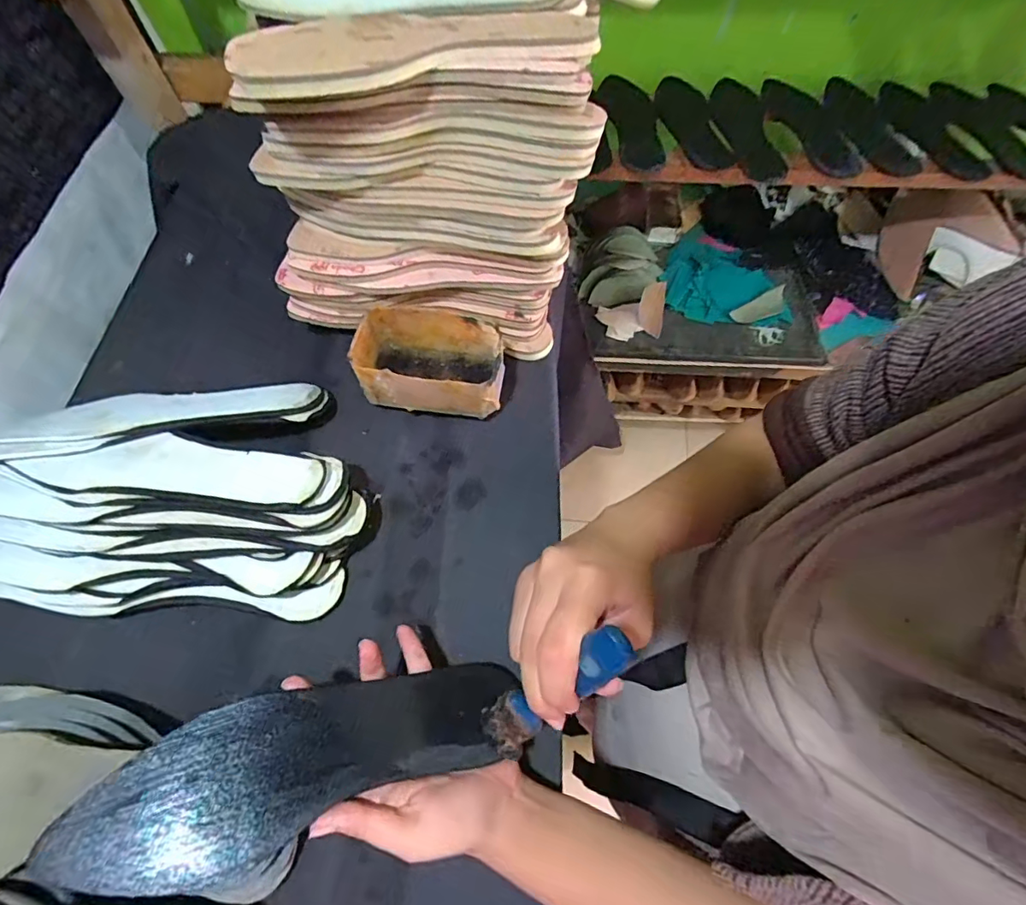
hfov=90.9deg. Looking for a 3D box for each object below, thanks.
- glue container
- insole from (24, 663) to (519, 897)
[{"bbox_3d":[-0.072,-0.078,0.456,0.126,0.069,0.077,6,64,4],"label":"glue container"},{"bbox_3d":[-0.112,0.172,0.288,0.238,0.015,0.074,-7,61,-26],"label":"insole"}]

